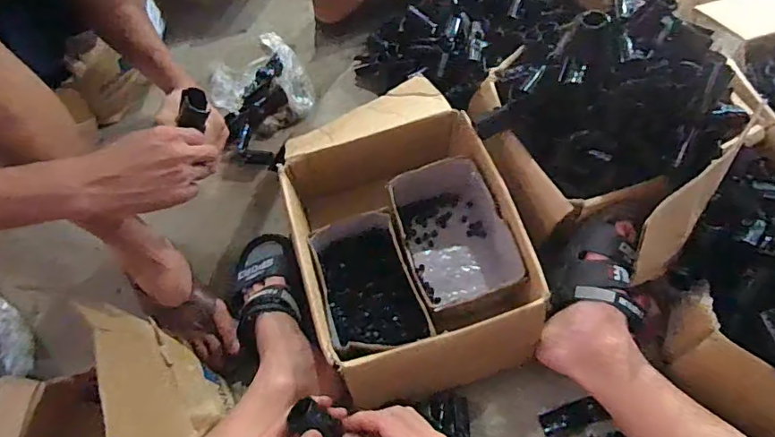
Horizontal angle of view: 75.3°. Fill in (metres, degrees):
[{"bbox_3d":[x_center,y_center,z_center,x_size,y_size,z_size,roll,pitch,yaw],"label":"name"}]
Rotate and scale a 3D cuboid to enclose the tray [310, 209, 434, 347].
[{"bbox_3d":[-0.031,0.093,0.704,0.124,0.073,0.198,-18,65,-6],"label":"tray"}]

